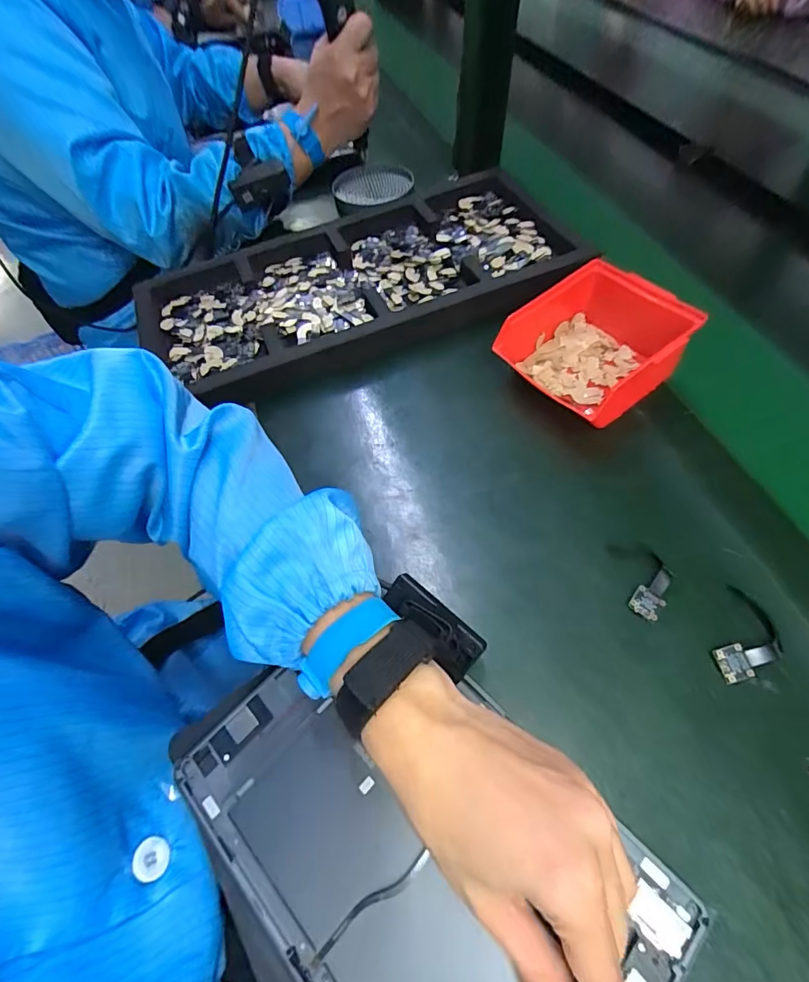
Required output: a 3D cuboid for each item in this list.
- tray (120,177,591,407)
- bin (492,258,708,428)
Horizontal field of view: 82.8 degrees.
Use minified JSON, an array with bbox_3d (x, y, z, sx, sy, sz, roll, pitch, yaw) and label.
[{"bbox_3d":[-0.057,-0.239,0.521,0.486,0.041,0.246,-18,59,-9],"label":"tray"},{"bbox_3d":[0.177,-0.133,0.422,0.145,0.072,0.122,-33,62,-17],"label":"bin"}]

